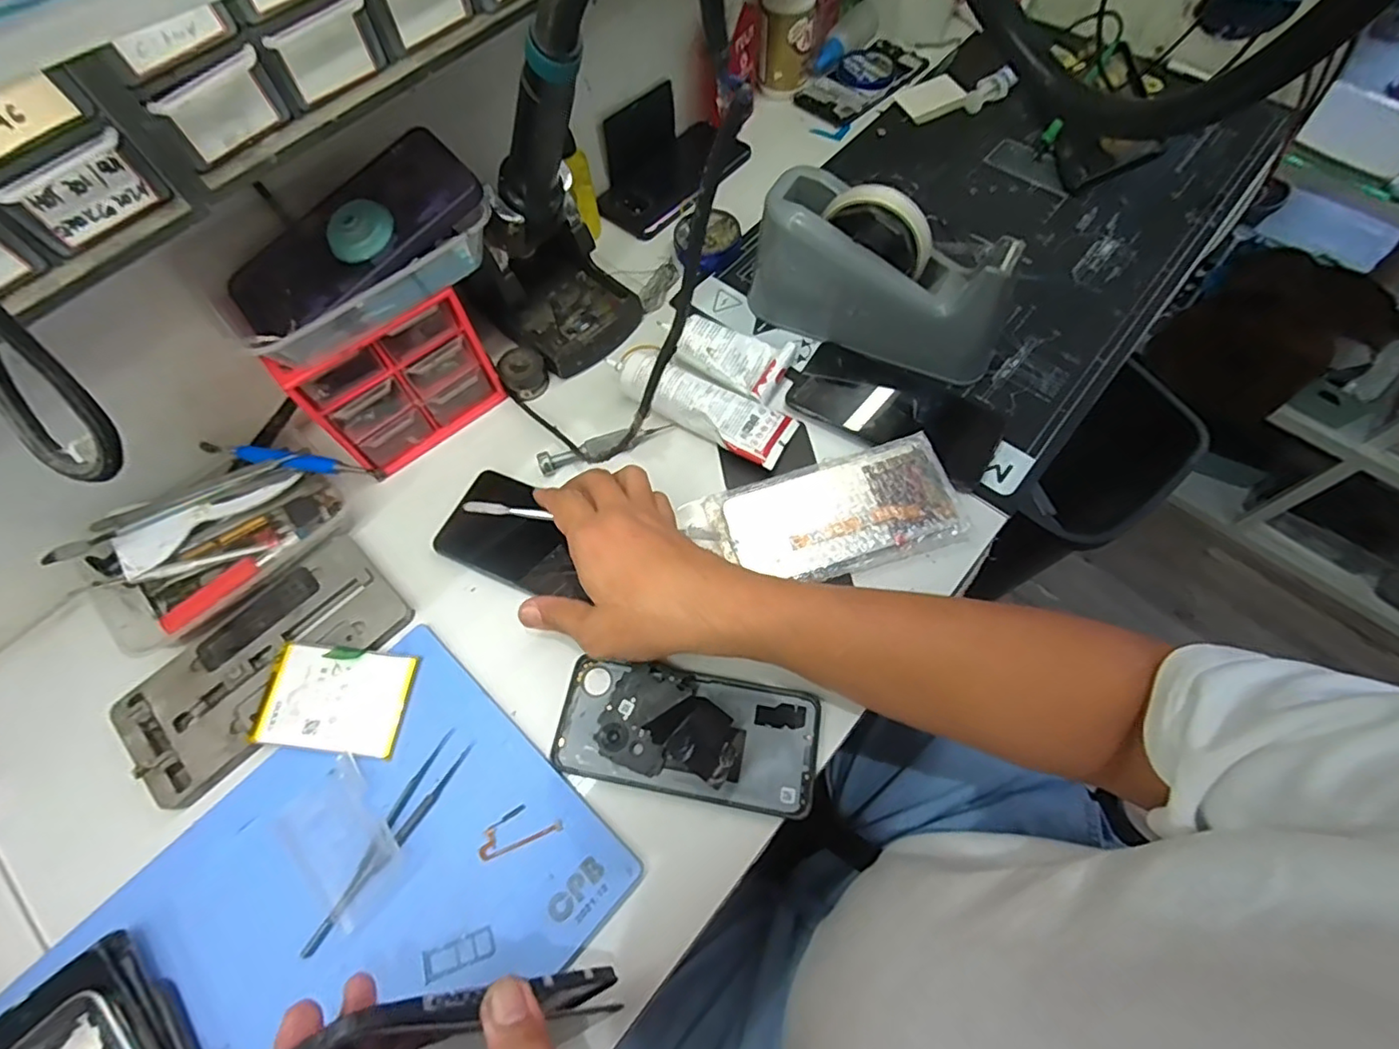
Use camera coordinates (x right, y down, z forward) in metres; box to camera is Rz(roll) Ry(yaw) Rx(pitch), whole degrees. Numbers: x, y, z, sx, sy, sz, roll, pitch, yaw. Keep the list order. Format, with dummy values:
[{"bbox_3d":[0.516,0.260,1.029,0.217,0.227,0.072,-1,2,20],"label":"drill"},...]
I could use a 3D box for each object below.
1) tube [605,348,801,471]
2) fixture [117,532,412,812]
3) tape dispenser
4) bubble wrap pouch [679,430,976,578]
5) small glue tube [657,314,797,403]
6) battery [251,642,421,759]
[{"bbox_3d":[0.002,-0.099,0.479,0.150,0.033,0.051,29,68,14],"label":"tube"},{"bbox_3d":[-0.292,0.091,0.411,0.176,0.011,0.093,-40,70,-16],"label":"fixture"},{"bbox_3d":[0.139,-0.190,0.473,0.199,0.103,0.069,33,70,15],"label":"tape dispenser"},{"bbox_3d":[0.091,-0.006,0.439,0.186,0.019,0.085,-13,65,-5],"label":"bubble wrap pouch"},{"bbox_3d":[0.023,-0.142,0.500,0.100,0.031,0.051,28,68,13],"label":"small glue tube"},{"bbox_3d":[-0.235,0.111,0.393,0.090,0.008,0.061,6,68,1],"label":"battery"}]

